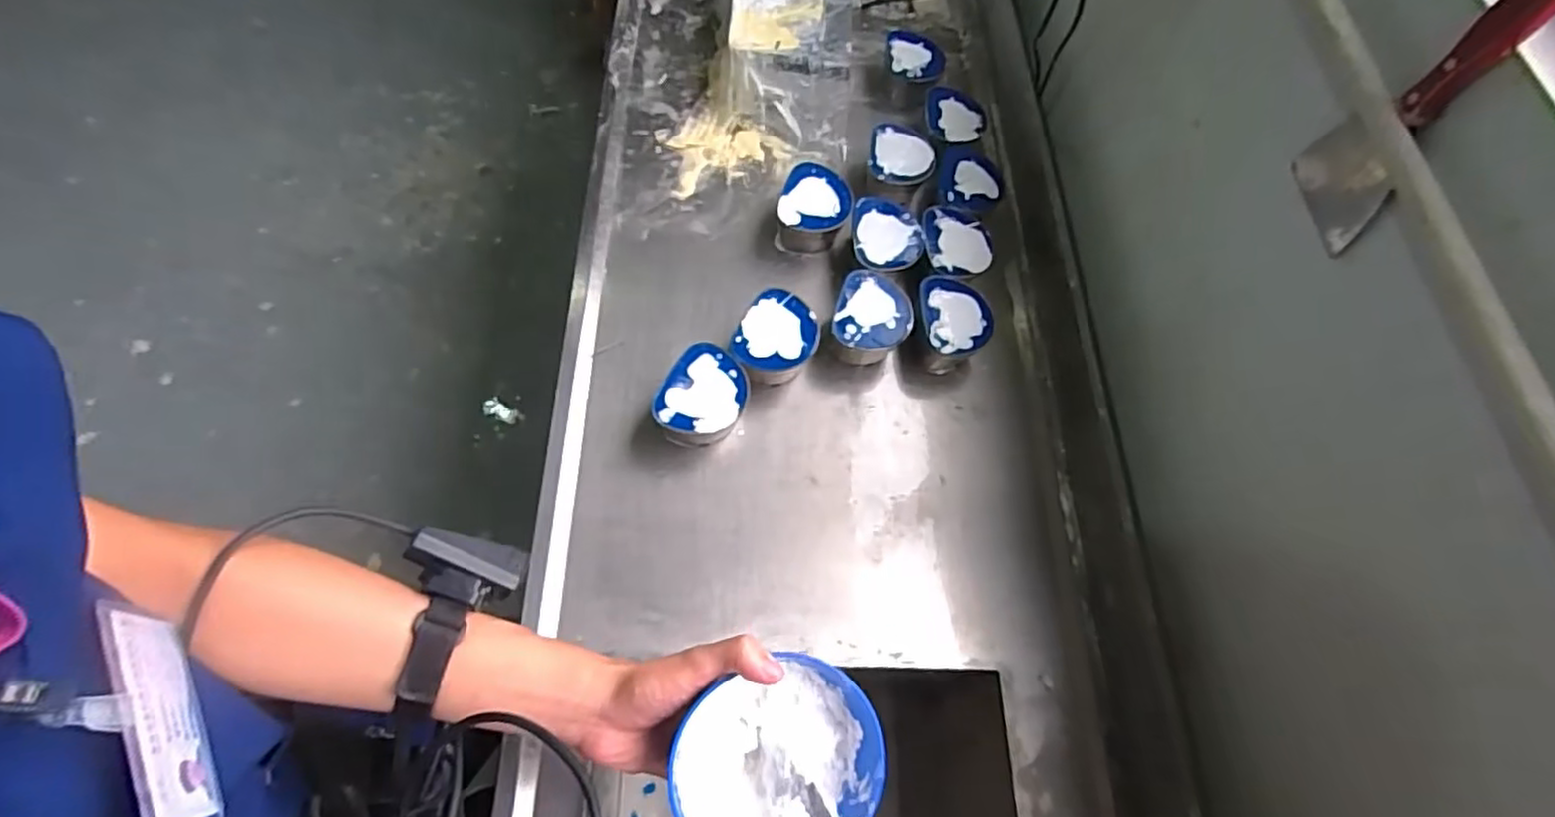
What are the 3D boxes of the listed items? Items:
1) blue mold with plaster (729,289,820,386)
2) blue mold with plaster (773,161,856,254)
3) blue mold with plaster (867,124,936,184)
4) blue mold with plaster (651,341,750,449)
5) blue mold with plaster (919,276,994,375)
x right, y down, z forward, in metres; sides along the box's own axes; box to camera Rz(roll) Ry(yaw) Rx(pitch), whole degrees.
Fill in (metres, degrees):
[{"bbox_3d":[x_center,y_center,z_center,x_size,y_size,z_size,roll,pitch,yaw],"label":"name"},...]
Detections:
[{"bbox_3d":[-0.007,-0.079,0.818,0.100,0.065,0.102,-2,64,-10],"label":"blue mold with plaster"},{"bbox_3d":[0.046,-0.254,0.907,0.090,0.064,0.108,13,63,-2],"label":"blue mold with plaster"},{"bbox_3d":[0.167,-0.340,0.935,0.088,0.025,0.089,11,65,2],"label":"blue mold with plaster"},{"bbox_3d":[-0.083,-0.009,0.776,0.095,0.067,0.103,3,63,-7],"label":"blue mold with plaster"},{"bbox_3d":[0.212,-0.101,0.864,0.091,0.062,0.106,7,63,-5],"label":"blue mold with plaster"}]

